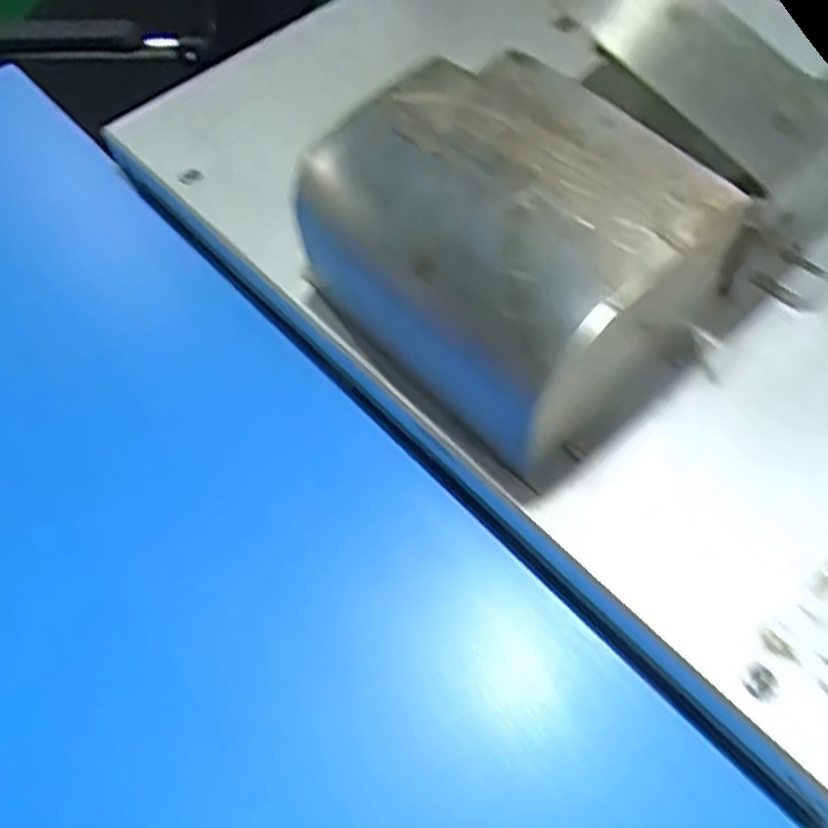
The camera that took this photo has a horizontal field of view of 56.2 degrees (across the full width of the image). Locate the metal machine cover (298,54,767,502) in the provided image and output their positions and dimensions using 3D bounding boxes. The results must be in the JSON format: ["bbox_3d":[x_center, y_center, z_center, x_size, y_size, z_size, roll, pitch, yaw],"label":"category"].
[{"bbox_3d":[0.061,-0.095,0.441,0.167,0.113,0.210,-39,64,-18],"label":"metal machine cover"}]

